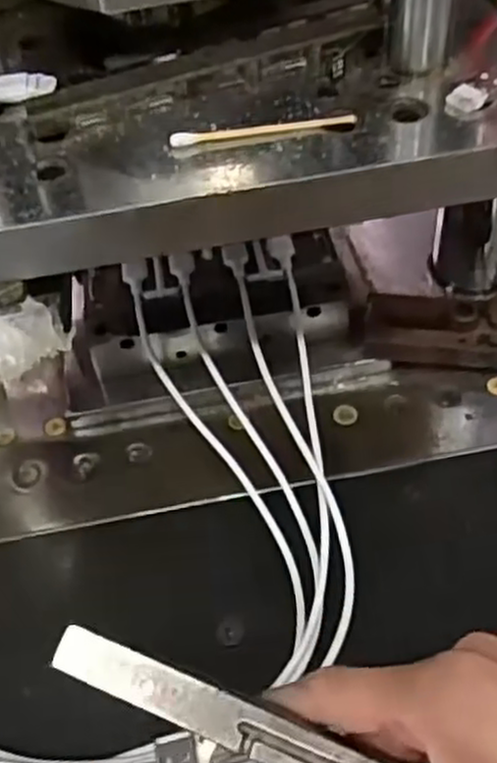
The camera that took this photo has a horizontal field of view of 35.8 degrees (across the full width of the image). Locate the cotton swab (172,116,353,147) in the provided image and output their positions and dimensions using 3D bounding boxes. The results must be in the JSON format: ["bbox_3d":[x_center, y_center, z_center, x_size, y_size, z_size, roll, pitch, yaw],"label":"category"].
[{"bbox_3d":[0.005,-0.095,0.288,0.069,0.004,0.007,-11,50,-3],"label":"cotton swab"}]

